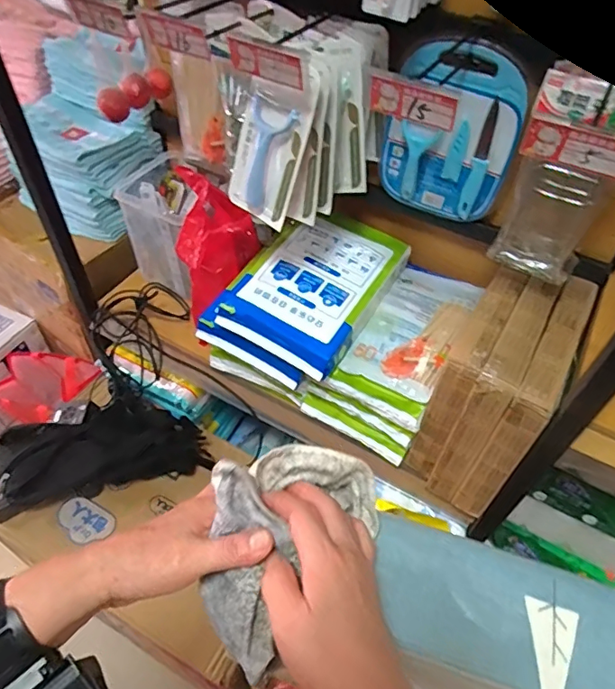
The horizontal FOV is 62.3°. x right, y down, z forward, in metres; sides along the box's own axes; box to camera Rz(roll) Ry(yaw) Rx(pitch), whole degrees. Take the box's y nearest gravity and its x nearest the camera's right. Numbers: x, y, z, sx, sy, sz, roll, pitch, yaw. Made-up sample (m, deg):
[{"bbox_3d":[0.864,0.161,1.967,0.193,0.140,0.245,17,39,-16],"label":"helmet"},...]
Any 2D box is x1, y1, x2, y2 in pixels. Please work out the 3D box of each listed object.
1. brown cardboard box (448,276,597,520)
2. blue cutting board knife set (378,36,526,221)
[{"bbox_3d":[0.339,0.077,0.785,0.048,0.281,0.293,27,54,19],"label":"brown cardboard box"},{"bbox_3d":[0.198,-0.287,0.726,0.187,0.264,0.045,25,55,13],"label":"blue cutting board knife set"}]

